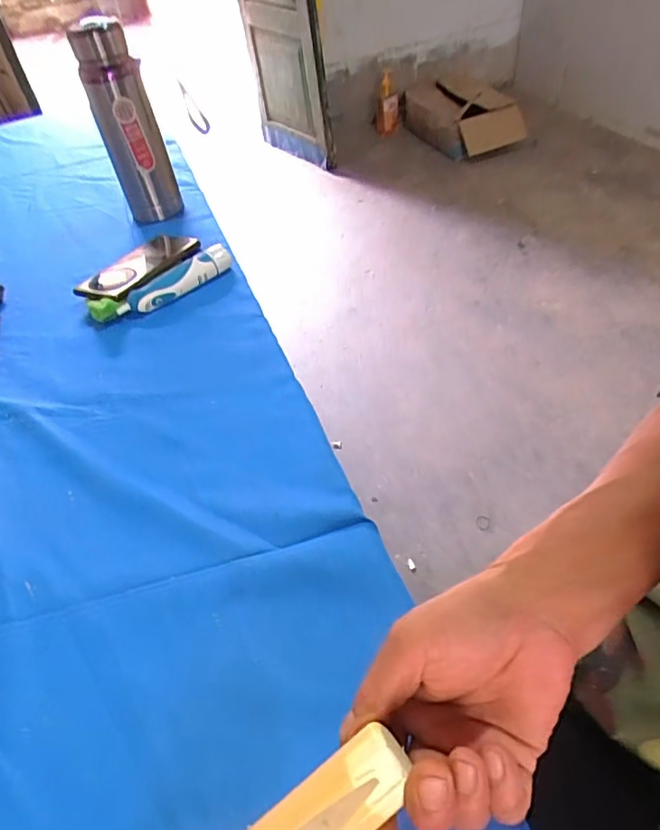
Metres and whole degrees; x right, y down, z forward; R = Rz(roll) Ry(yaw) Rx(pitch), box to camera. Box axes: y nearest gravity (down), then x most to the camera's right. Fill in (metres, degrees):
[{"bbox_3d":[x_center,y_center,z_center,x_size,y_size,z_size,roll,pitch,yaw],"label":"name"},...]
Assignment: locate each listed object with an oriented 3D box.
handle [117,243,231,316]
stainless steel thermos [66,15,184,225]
[{"bbox_3d":[-0.184,-0.160,0.660,0.149,0.033,0.031,-36,52,-25],"label":"handle"},{"bbox_3d":[-0.278,-0.395,0.760,0.080,0.238,0.061,-21,47,-12],"label":"stainless steel thermos"}]

